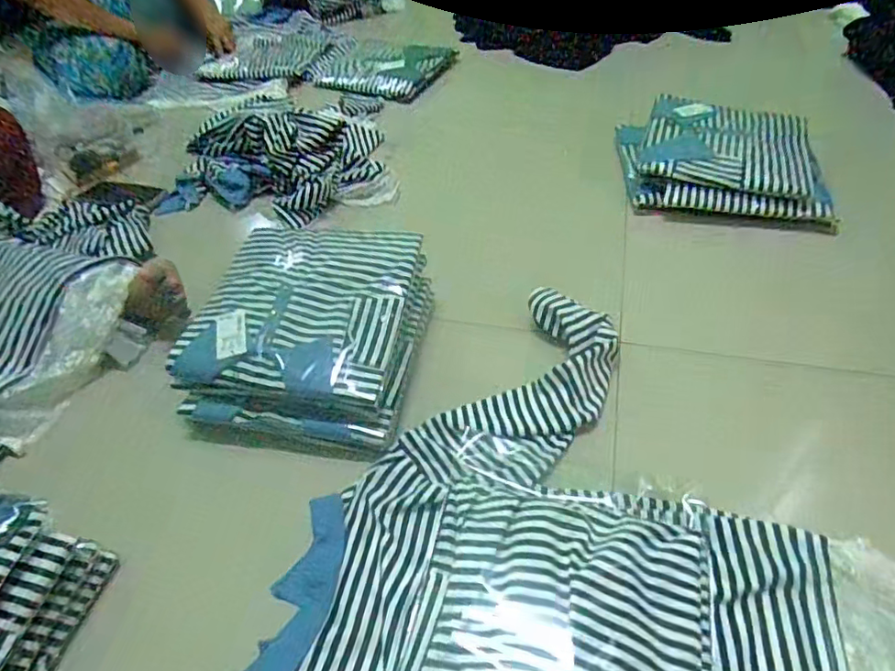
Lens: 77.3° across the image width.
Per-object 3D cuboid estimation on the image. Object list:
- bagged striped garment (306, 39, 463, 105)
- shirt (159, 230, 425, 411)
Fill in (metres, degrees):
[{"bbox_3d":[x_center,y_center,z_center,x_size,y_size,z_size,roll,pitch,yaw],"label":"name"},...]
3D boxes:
[{"bbox_3d":[-0.167,-0.672,1.413,0.299,0.030,0.278,16,51,18],"label":"bagged striped garment"},{"bbox_3d":[-0.182,-0.038,0.731,0.254,0.051,0.251,6,48,10],"label":"shirt"}]

